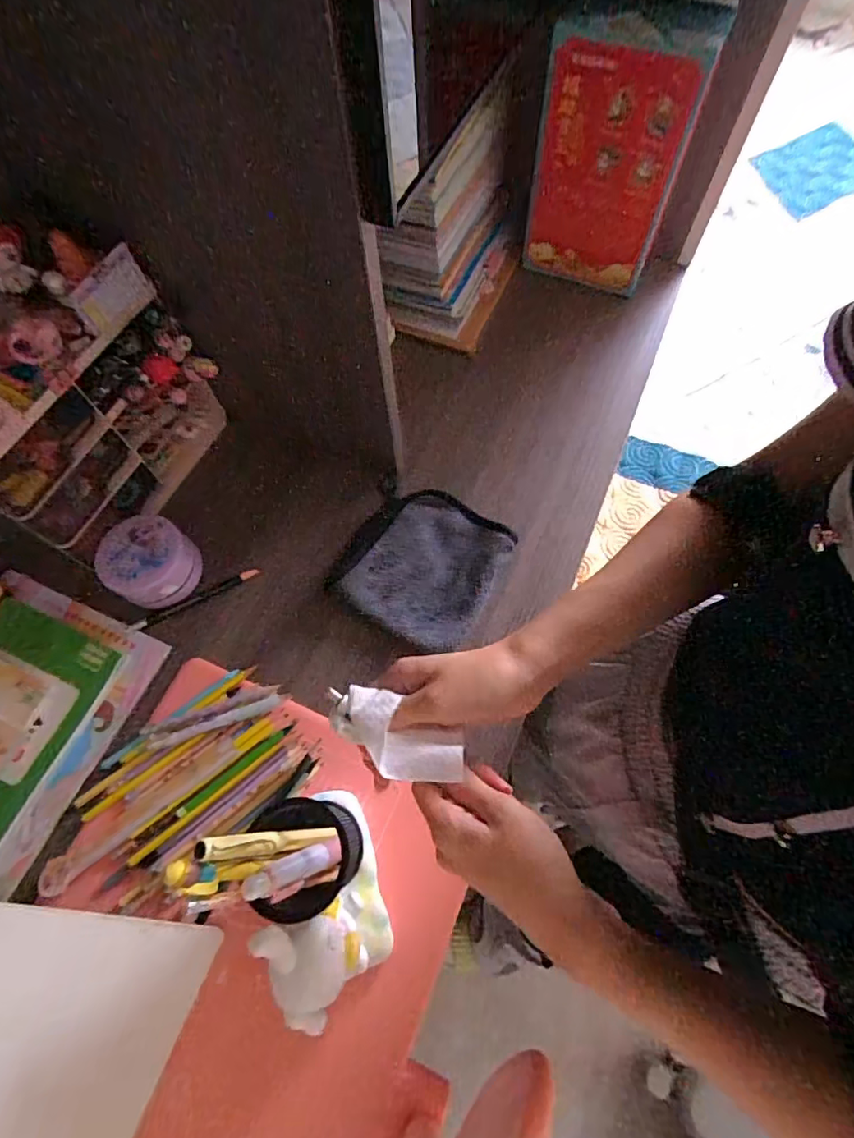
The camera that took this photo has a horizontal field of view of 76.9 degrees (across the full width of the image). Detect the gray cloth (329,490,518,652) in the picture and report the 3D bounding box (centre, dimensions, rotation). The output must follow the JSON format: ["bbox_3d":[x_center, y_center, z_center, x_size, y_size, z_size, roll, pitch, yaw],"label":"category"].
[{"bbox_3d":[-0.003,-0.006,0.546,0.146,0.026,0.147,29,70,14],"label":"gray cloth"}]

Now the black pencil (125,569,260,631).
[{"bbox_3d":[-0.235,0.031,0.546,0.137,0.005,0.012,-27,68,-9],"label":"black pencil"}]

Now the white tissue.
[{"bbox_3d":[-0.017,0.095,0.306,0.078,0.016,0.039,26,70,19],"label":"white tissue"}]

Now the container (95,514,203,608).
[{"bbox_3d":[-0.275,-0.004,0.538,0.080,0.059,0.080,-1,66,2],"label":"container"}]

